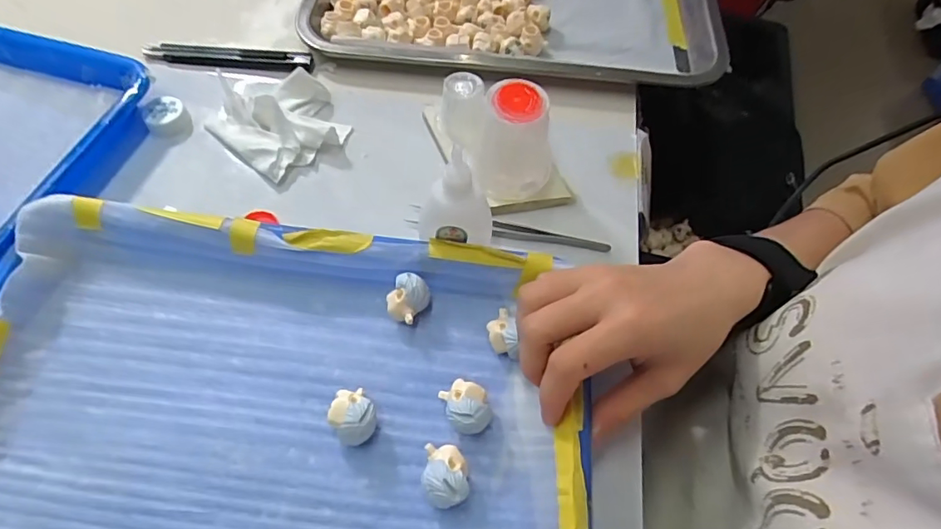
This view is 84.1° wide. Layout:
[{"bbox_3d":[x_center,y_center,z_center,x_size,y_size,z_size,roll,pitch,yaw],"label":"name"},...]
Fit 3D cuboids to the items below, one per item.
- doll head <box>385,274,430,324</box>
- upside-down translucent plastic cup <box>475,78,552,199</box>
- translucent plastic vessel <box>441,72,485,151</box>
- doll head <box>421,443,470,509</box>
[{"bbox_3d":[-0.037,0.021,0.308,0.024,0.023,0.028,-8,62,-9],"label":"doll head"},{"bbox_3d":[0.030,-0.077,0.339,0.048,0.070,0.042,3,61,-3],"label":"upside-down translucent plastic cup"},{"bbox_3d":[-0.006,-0.107,0.371,0.028,0.049,0.036,2,61,-3],"label":"translucent plastic vessel"},{"bbox_3d":[-0.013,0.106,0.261,0.022,0.022,0.029,-3,61,-6],"label":"doll head"}]

